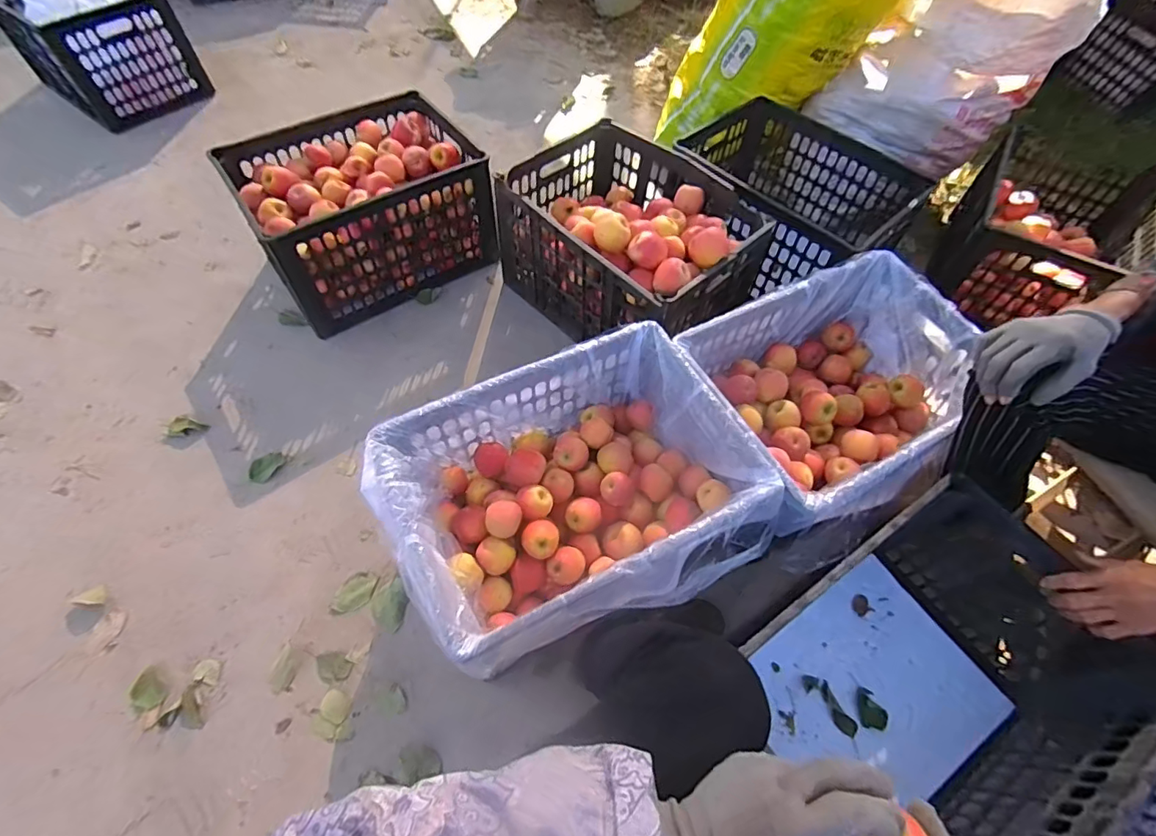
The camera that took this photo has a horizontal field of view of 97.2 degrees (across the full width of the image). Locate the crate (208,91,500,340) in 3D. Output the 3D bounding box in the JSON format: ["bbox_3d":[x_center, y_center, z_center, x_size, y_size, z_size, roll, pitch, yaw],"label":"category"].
[{"bbox_3d":[-0.486,-0.482,1.193,0.485,0.271,0.374,-29,66,-18],"label":"crate"}]

